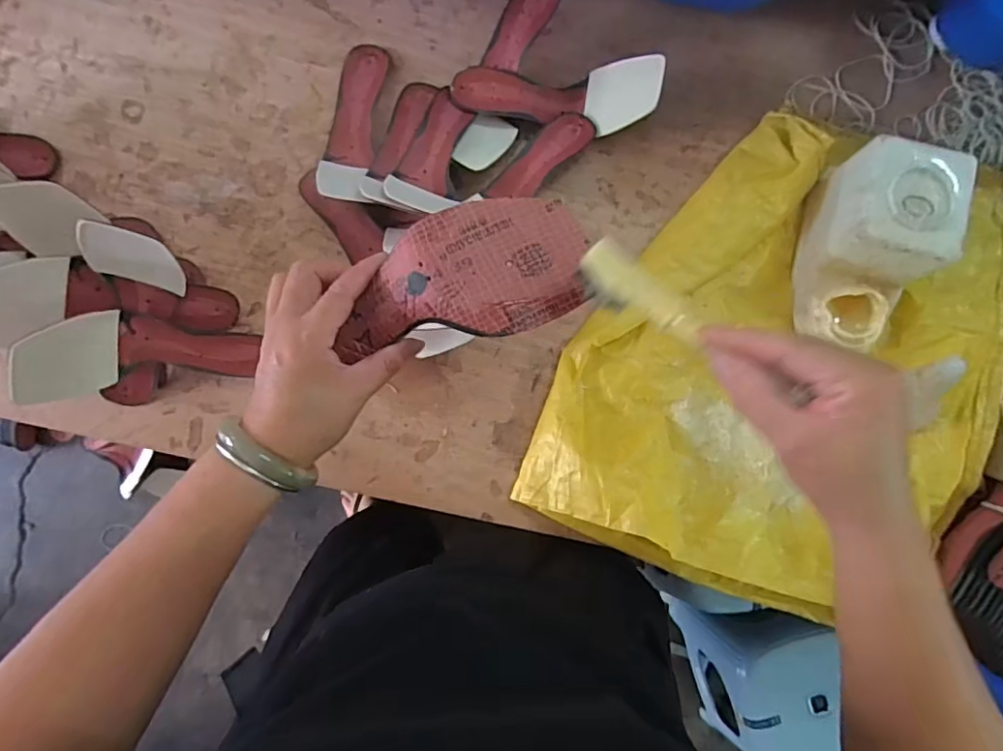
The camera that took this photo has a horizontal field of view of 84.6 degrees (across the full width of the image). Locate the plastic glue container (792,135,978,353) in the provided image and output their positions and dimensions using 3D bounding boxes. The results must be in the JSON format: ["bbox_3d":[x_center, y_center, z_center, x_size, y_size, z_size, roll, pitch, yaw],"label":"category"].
[{"bbox_3d":[0.396,-0.130,0.596,0.105,0.123,0.201,14,85,1],"label":"plastic glue container"}]

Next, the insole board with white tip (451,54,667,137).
[{"bbox_3d":[0.063,-0.329,0.651,0.240,0.059,0.084,-1,85,0],"label":"insole board with white tip"}]

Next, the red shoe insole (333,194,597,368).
[{"bbox_3d":[-0.028,-0.062,0.361,0.166,0.051,0.083,-11,85,-1],"label":"red shoe insole"}]

